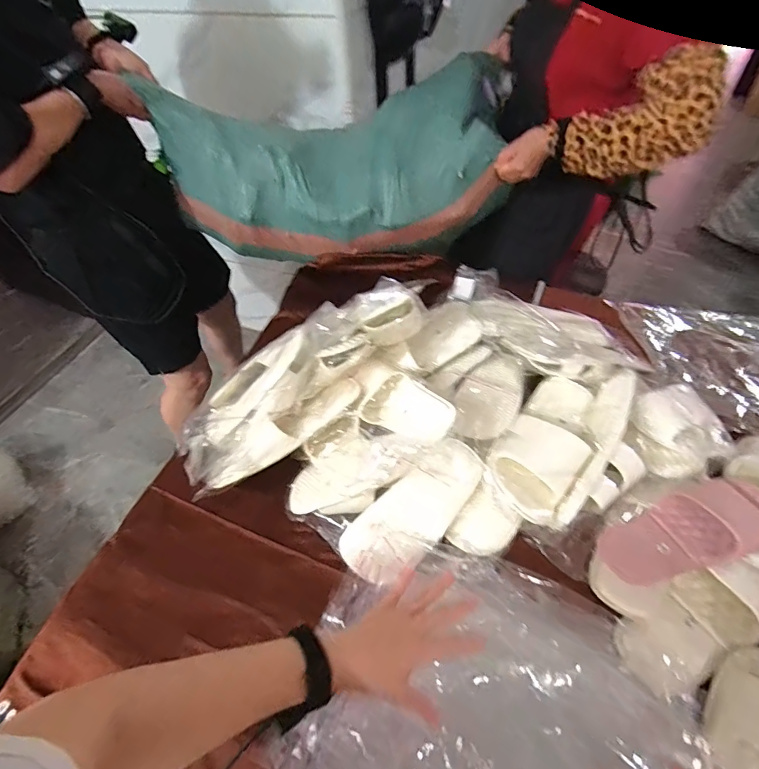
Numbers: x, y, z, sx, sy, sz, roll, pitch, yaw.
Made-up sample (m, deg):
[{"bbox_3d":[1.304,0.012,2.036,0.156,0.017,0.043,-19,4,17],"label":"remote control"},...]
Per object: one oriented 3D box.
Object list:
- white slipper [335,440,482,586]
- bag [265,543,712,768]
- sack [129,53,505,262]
[{"bbox_3d":[0.050,0.174,0.597,0.229,0.043,0.092,-43,59,-10],"label":"white slipper"},{"bbox_3d":[0.119,0.358,0.476,0.404,0.061,0.340,28,58,24],"label":"bag"},{"bbox_3d":[-0.084,-0.525,0.996,0.709,0.276,0.426,4,51,8],"label":"sack"}]

